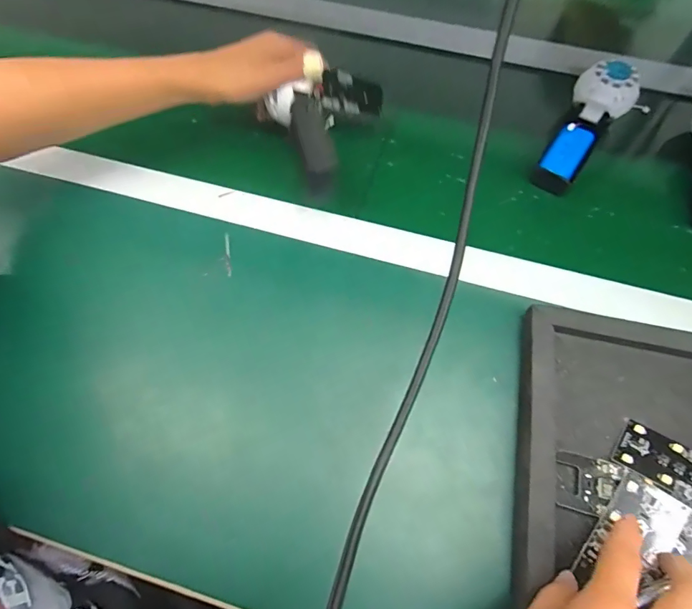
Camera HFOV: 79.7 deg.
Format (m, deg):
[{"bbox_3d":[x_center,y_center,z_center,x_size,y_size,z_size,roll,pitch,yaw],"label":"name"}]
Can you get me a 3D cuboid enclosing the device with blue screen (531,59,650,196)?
[{"bbox_3d":[0.263,-0.194,0.447,0.066,0.026,0.165,32,85,18],"label":"device with blue screen"}]

